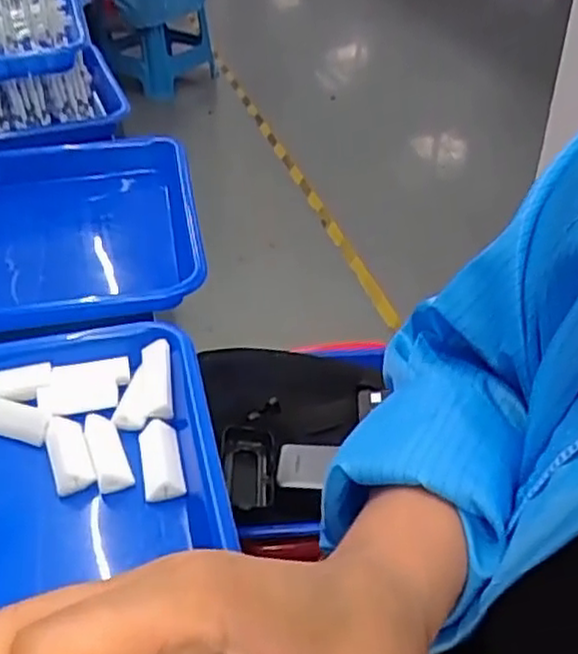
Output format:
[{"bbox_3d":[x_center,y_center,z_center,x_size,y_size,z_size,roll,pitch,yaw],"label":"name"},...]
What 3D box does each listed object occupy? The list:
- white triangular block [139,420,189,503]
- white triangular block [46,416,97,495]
[{"bbox_3d":[-0.069,0.071,0.385,0.022,0.009,0.049,-10,40,-10],"label":"white triangular block"},{"bbox_3d":[-0.119,0.068,0.390,0.020,0.013,0.049,-16,42,-17],"label":"white triangular block"}]

